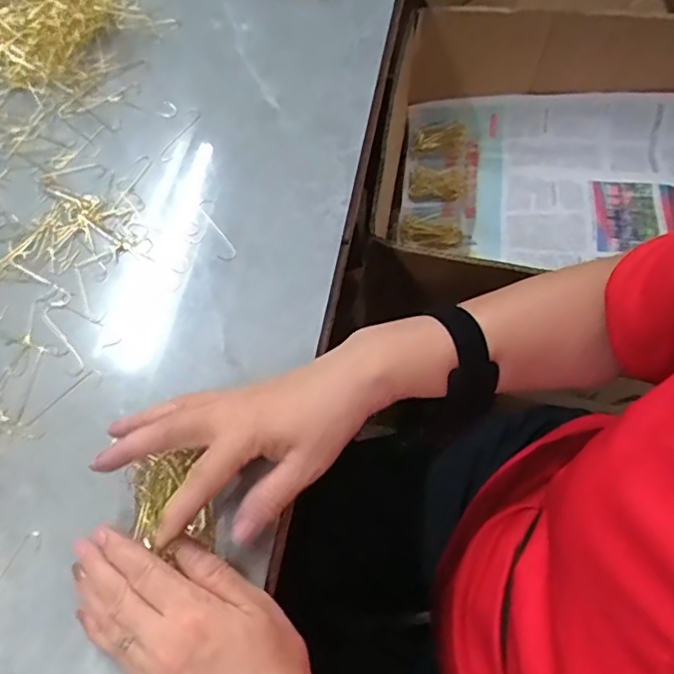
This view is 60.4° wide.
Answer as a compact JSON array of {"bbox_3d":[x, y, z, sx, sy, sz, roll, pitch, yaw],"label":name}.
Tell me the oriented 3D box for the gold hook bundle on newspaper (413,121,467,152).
[{"bbox_3d":[0.141,-0.276,0.799,0.075,0.020,0.035,1,62,31],"label":"gold hook bundle on newspaper"}]

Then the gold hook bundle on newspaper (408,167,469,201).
[{"bbox_3d":[0.135,-0.205,0.764,0.074,0.015,0.054,7,65,6],"label":"gold hook bundle on newspaper"}]

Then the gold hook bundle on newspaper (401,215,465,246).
[{"bbox_3d":[0.118,-0.132,0.726,0.076,0.015,0.038,19,67,11],"label":"gold hook bundle on newspaper"}]

